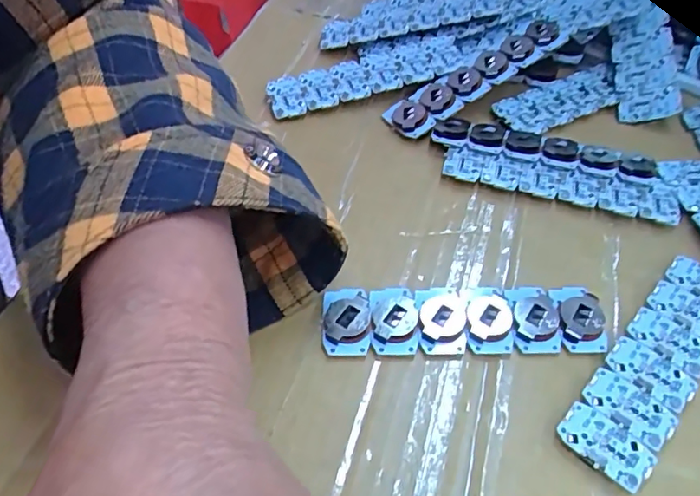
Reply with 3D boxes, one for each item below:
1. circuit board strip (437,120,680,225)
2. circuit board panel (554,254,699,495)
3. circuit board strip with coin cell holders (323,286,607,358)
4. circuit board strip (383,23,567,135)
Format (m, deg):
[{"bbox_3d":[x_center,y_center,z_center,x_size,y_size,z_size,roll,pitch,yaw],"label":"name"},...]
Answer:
[{"bbox_3d":[0.098,-0.041,0.277,0.112,0.009,0.044,12,49,11],"label":"circuit board strip"},{"bbox_3d":[0.114,0.042,0.211,0.029,0.007,0.105,34,56,27],"label":"circuit board panel"},{"bbox_3d":[0.044,0.027,0.220,0.105,0.005,0.029,-2,48,-2],"label":"circuit board strip with coin cell holders"},{"bbox_3d":[0.070,-0.093,0.307,0.111,0.009,0.025,-32,58,-12],"label":"circuit board strip"}]

